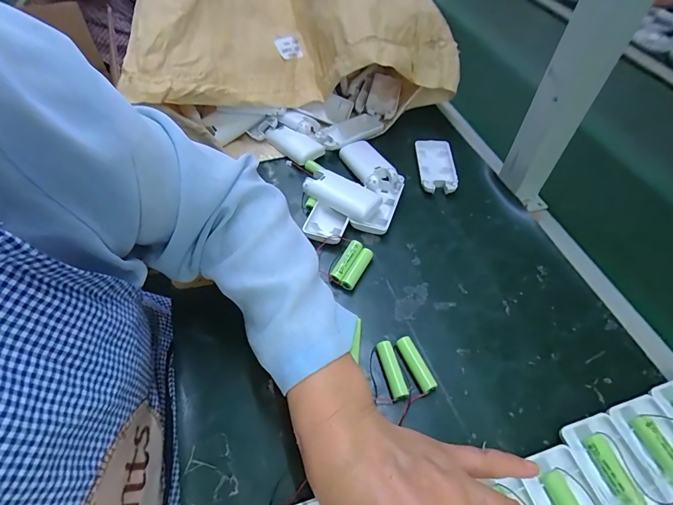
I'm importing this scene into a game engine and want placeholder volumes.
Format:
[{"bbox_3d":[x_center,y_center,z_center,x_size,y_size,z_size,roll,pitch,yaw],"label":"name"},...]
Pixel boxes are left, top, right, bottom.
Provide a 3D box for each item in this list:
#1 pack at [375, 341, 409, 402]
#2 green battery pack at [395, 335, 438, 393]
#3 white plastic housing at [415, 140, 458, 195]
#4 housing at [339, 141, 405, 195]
[{"bbox_3d":[0.048,0.102,0.322,0.013,0.011,0.050,-12,53,-8],"label":"pack"},{"bbox_3d":[0.069,0.100,0.324,0.014,0.014,0.050,-20,54,-13],"label":"green battery pack"},{"bbox_3d":[0.131,-0.115,0.482,0.047,0.013,0.090,0,52,2],"label":"white plastic housing"},{"bbox_3d":[0.042,-0.111,0.477,0.046,0.027,0.097,-24,55,-16],"label":"housing"}]

